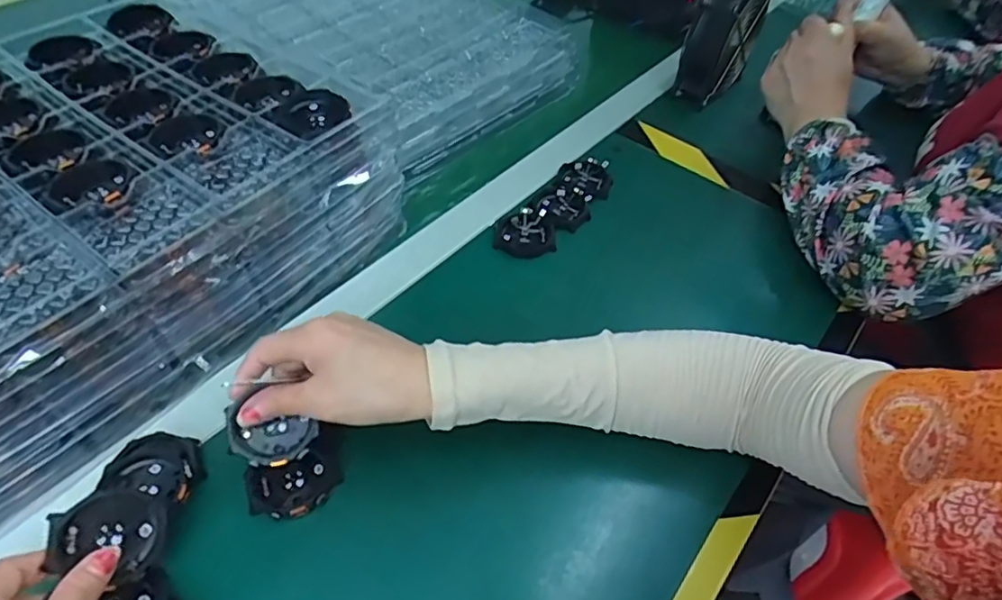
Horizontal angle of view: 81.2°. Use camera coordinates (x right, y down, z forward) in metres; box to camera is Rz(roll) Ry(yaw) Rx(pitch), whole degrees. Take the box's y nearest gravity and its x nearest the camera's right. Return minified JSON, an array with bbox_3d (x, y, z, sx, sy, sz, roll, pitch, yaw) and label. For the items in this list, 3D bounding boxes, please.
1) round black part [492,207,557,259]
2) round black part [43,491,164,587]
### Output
[{"bbox_3d":[0.021,-0.060,0.511,0.052,0.008,0.045,0,49,-3],"label":"round black part"},{"bbox_3d":[-0.211,0.125,0.314,0.050,0.013,0.047,-32,98,-43],"label":"round black part"}]

